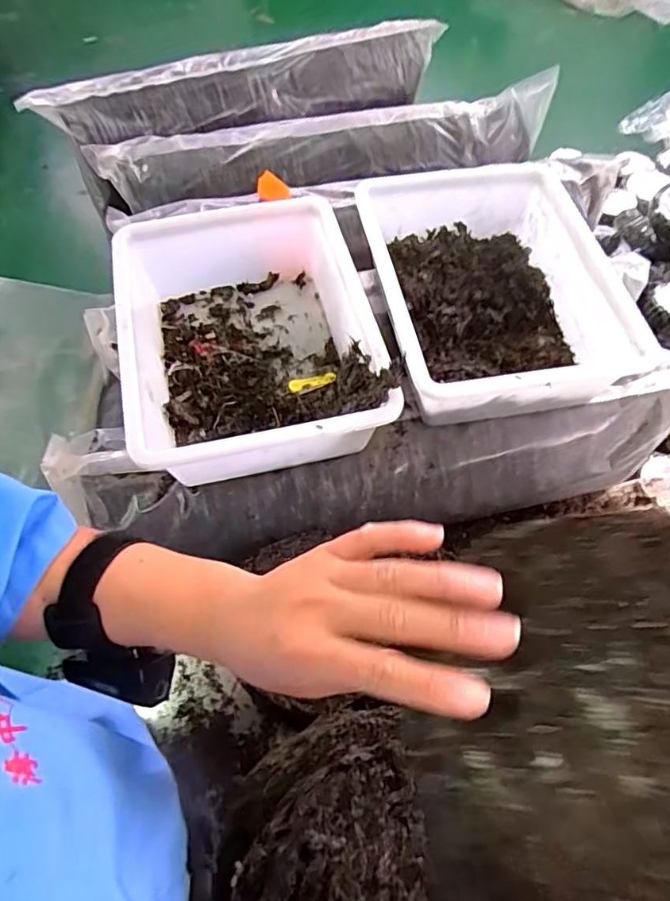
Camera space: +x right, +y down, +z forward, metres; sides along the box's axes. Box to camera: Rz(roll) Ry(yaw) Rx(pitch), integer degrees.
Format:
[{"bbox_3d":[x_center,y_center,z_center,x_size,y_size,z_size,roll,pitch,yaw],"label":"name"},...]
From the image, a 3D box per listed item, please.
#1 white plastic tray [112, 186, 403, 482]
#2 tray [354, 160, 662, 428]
[{"bbox_3d":[-0.103,-0.126,0.682,0.277,0.123,0.346,-8,61,-5],"label":"white plastic tray"},{"bbox_3d":[0.203,-0.204,0.727,0.282,0.111,0.355,-10,62,-6],"label":"tray"}]

